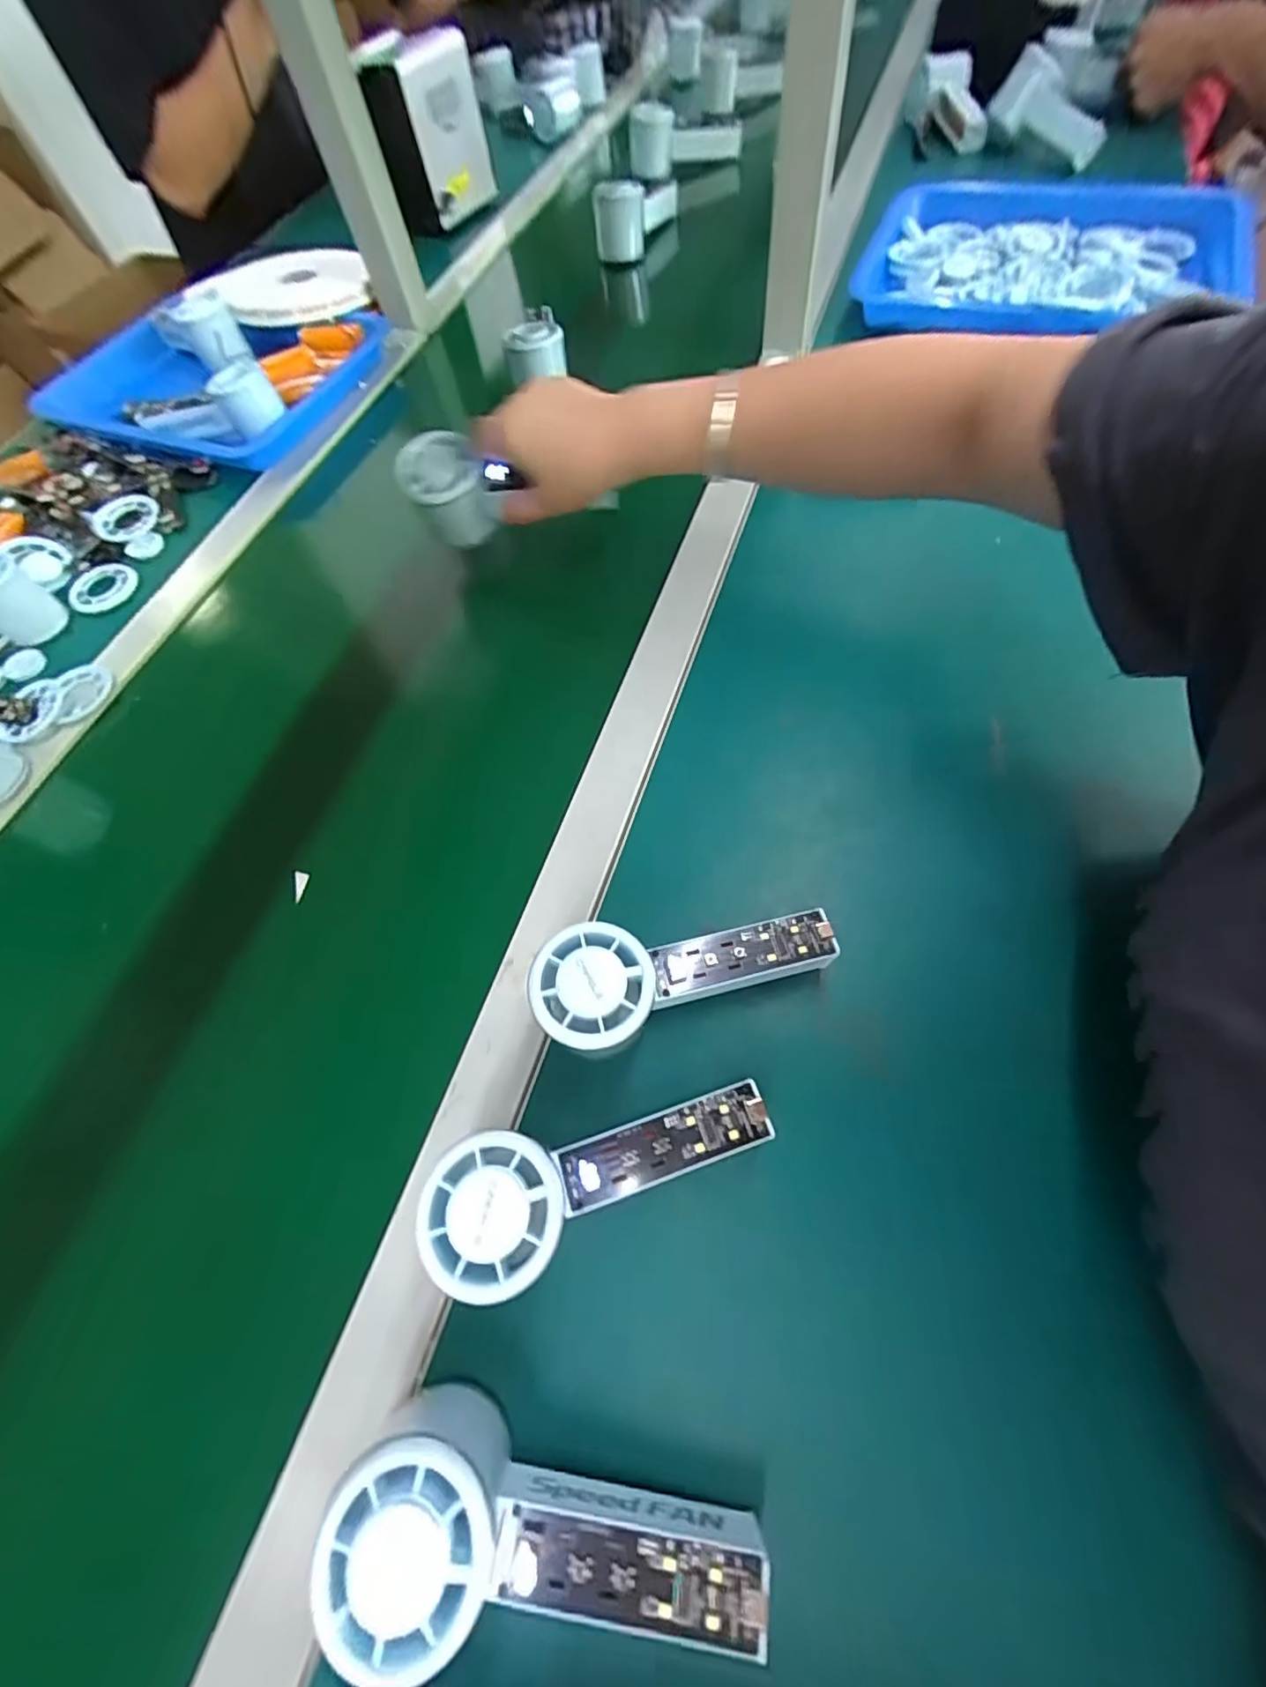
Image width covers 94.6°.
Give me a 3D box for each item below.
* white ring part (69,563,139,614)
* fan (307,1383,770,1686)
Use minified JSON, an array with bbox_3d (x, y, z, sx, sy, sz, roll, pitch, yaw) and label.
[{"bbox_3d":[-0.476,-0.230,0.527,0.058,0.010,0.058,-1,65,2],"label":"white ring part"},{"bbox_3d":[-0.028,0.250,0.211,0.149,0.058,0.057,9,66,7],"label":"fan"}]

